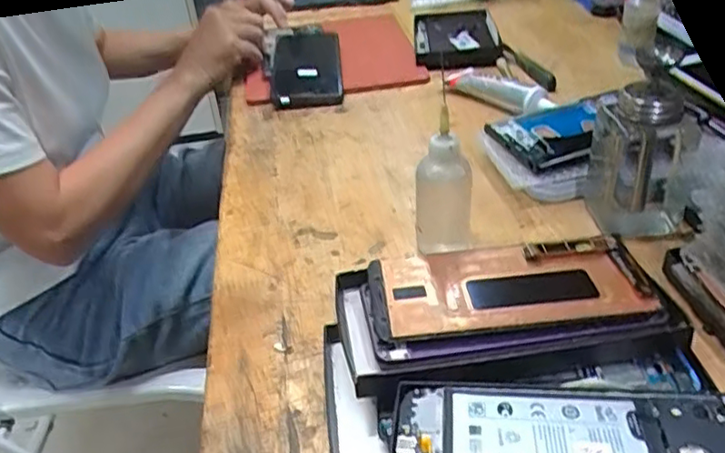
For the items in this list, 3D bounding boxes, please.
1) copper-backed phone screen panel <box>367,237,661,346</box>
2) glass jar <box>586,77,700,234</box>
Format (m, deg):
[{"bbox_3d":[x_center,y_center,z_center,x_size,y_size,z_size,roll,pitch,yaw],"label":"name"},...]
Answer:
[{"bbox_3d":[0.079,0.032,0.354,0.146,0.007,0.067,-7,35,-1],"label":"copper-backed phone screen panel"},{"bbox_3d":[0.188,-0.048,0.428,0.056,0.099,0.050,-3,35,5],"label":"glass jar"}]

